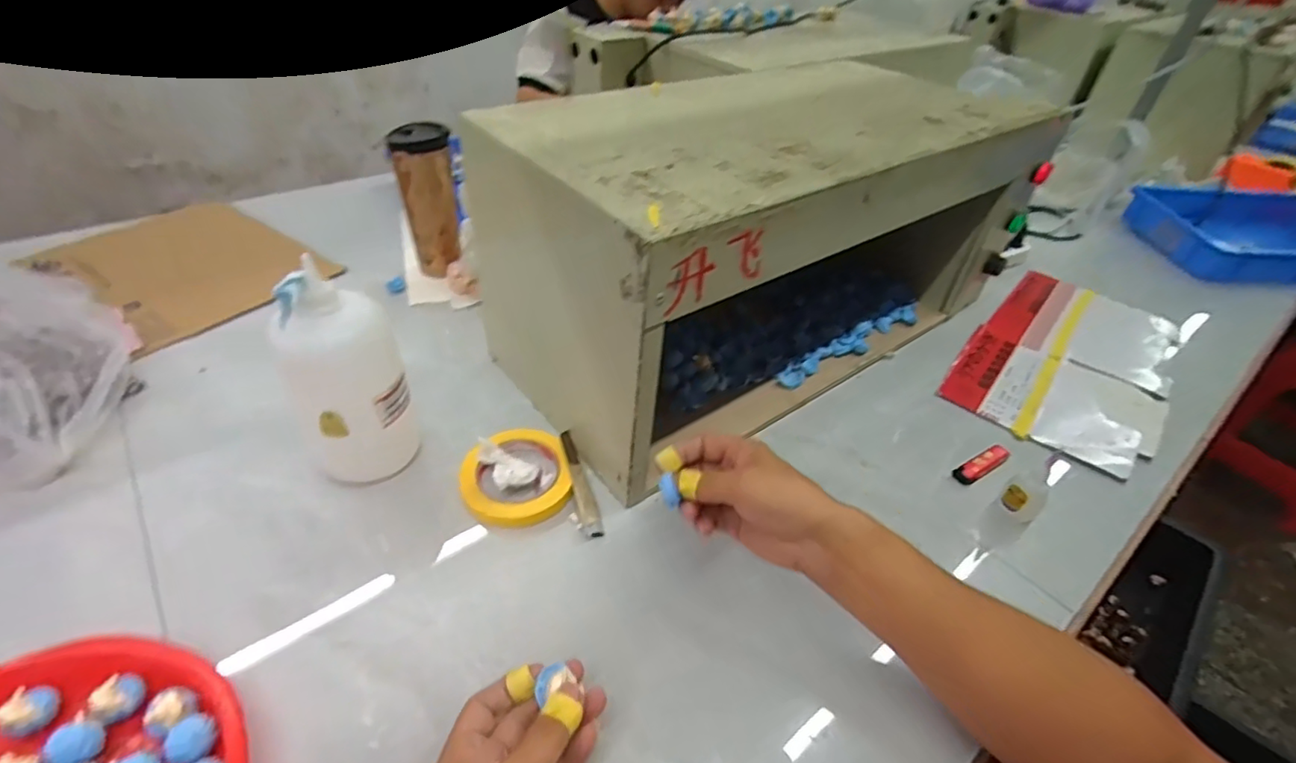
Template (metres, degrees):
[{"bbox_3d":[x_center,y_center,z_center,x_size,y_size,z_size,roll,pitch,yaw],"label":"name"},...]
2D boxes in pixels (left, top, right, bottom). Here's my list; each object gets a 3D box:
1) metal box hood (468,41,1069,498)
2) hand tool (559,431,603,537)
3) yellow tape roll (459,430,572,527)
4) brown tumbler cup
[{"bbox_3d":[0.139,-0.171,0.678,0.602,0.277,0.287,-24,49,-29],"label":"metal box hood"},{"bbox_3d":[-0.067,0.096,0.563,0.018,0.018,0.118,-10,44,-17],"label":"hand tool"},{"bbox_3d":[-0.127,0.091,0.557,0.099,0.020,0.102,3,41,-3],"label":"yellow tape roll"},{"bbox_3d":[-0.292,-0.237,0.768,0.064,0.181,0.066,-18,46,-25],"label":"brown tumbler cup"}]

